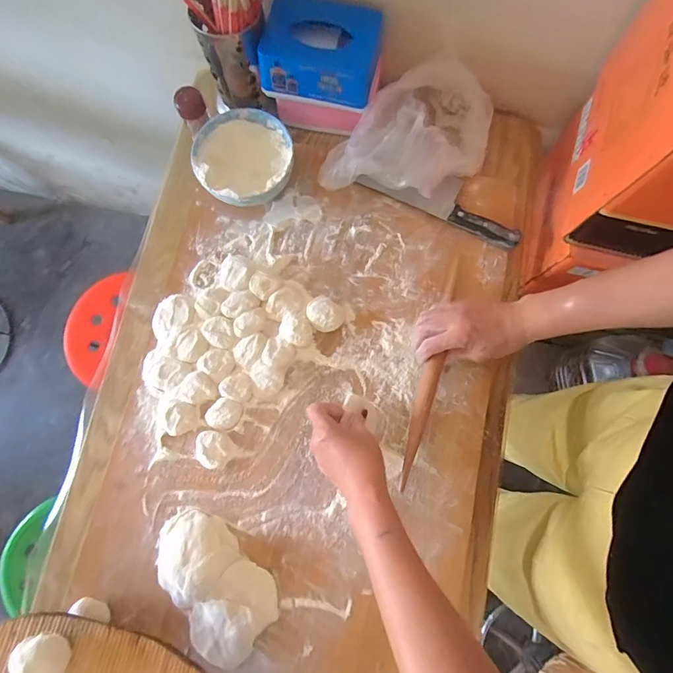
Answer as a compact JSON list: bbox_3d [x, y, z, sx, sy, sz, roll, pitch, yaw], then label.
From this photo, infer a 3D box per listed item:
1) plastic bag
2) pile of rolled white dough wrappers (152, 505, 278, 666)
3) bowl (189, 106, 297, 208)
[{"bbox_3d":[0.118,-0.293,0.640,0.291,0.091,0.153,-33,79,-7],"label":"plastic bag"},{"bbox_3d":[-0.164,0.317,0.539,0.120,0.034,0.189,-44,81,-8],"label":"pile of rolled white dough wrappers"},{"bbox_3d":[-0.136,-0.260,0.645,0.142,0.075,0.150,0,78,0],"label":"bowl"}]

